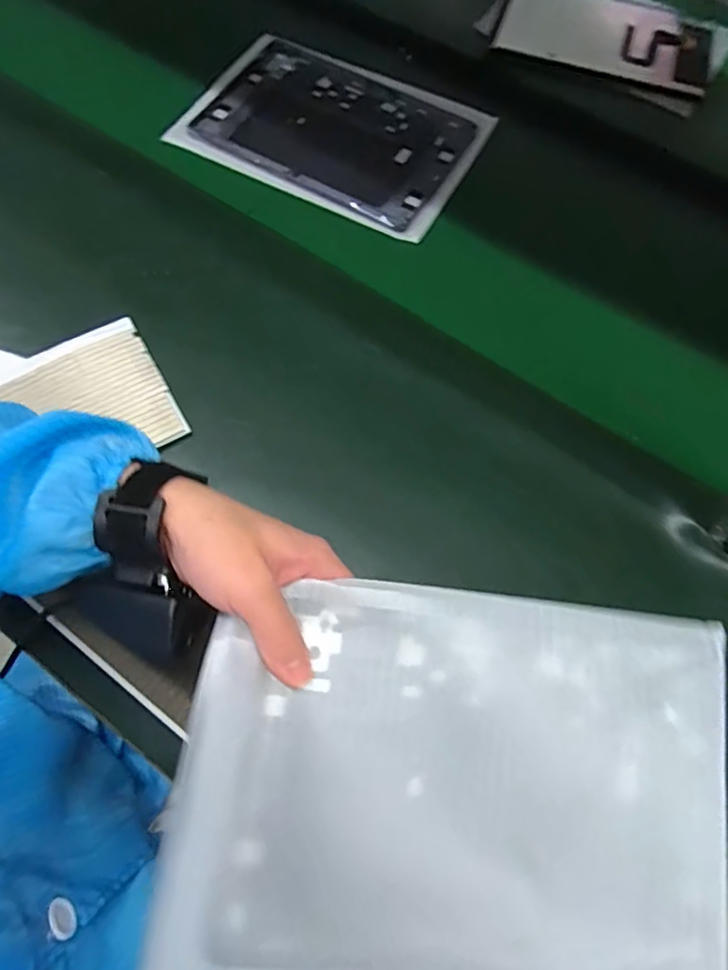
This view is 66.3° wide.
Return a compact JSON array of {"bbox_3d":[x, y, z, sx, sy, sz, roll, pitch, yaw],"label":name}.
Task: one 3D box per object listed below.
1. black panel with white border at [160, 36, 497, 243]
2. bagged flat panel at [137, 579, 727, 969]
[{"bbox_3d":[-0.036,-0.368,0.579,0.292,0.018,0.195,26,68,8],"label":"black panel with white border"},{"bbox_3d":[0.052,0.156,0.280,0.282,0.011,0.198,9,77,-6],"label":"bagged flat panel"}]

